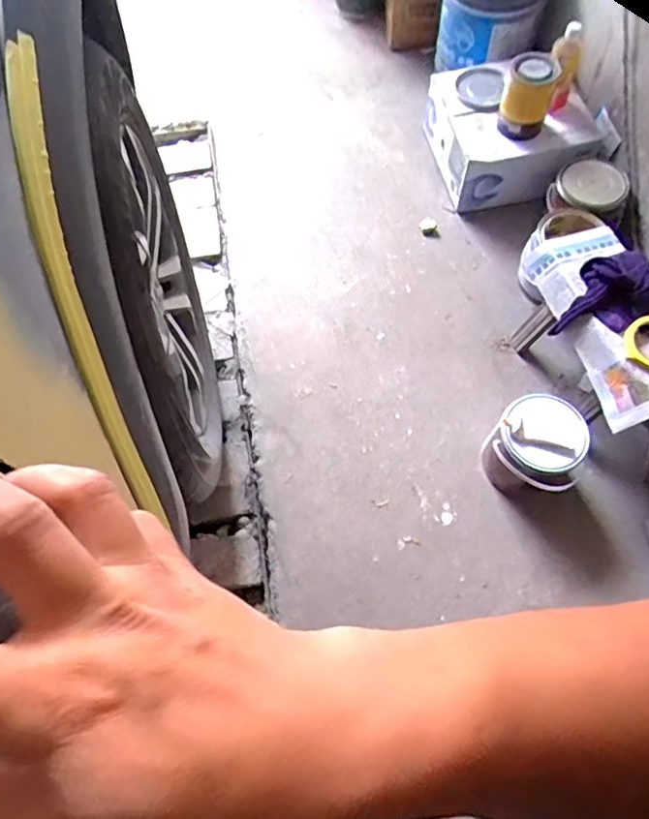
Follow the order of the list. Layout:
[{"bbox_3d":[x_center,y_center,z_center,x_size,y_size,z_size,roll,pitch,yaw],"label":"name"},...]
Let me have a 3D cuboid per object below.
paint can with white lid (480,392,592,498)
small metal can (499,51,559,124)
[{"bbox_3d":[0.405,0.076,1.092,0.157,0.199,0.159,-1,64,3],"label":"paint can with white lid"},{"bbox_3d":[0.466,-0.737,1.271,0.105,0.112,0.108,17,66,11],"label":"small metal can"}]

